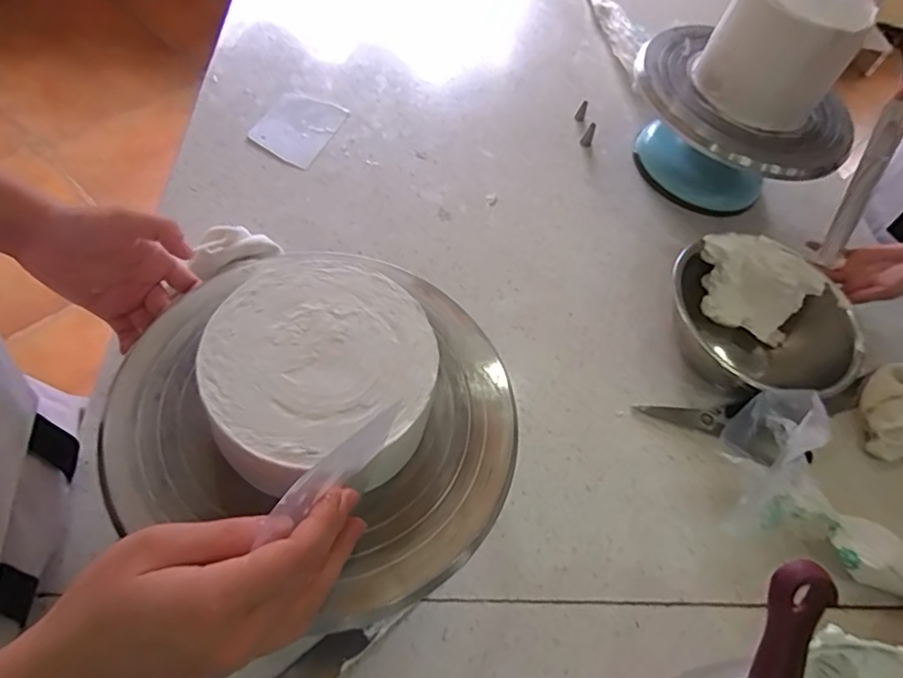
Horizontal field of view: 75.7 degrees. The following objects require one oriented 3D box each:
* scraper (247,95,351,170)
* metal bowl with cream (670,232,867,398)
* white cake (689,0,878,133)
[{"bbox_3d":[-0.202,-0.278,0.762,0.089,0.007,0.123,24,58,-1],"label":"scraper"},{"bbox_3d":[0.351,-0.013,0.674,0.192,0.115,0.207,-6,60,-14],"label":"metal bowl with cream"},{"bbox_3d":[0.396,-0.354,0.703,0.145,0.129,0.135,34,58,11],"label":"white cake"}]

